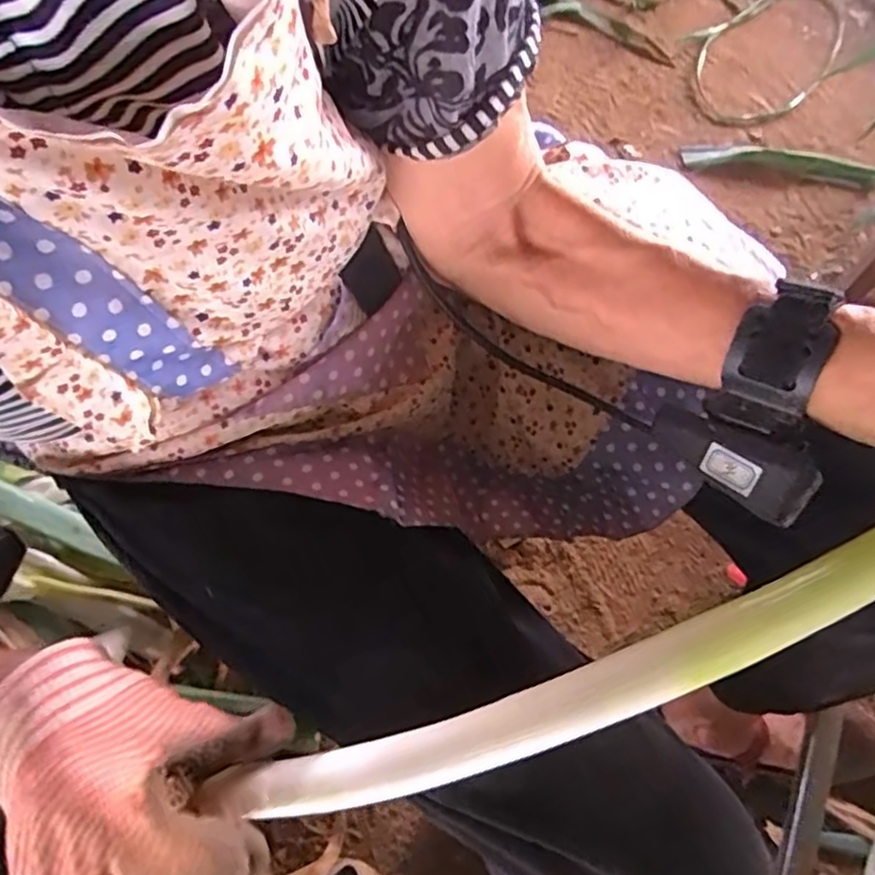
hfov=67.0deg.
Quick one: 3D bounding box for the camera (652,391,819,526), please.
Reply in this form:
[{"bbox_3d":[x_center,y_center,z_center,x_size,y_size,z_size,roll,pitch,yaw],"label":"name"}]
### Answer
[{"bbox_3d":[0.132,0.004,0.301,0.030,0.033,0.074,-40,48,-16],"label":"camera"}]

